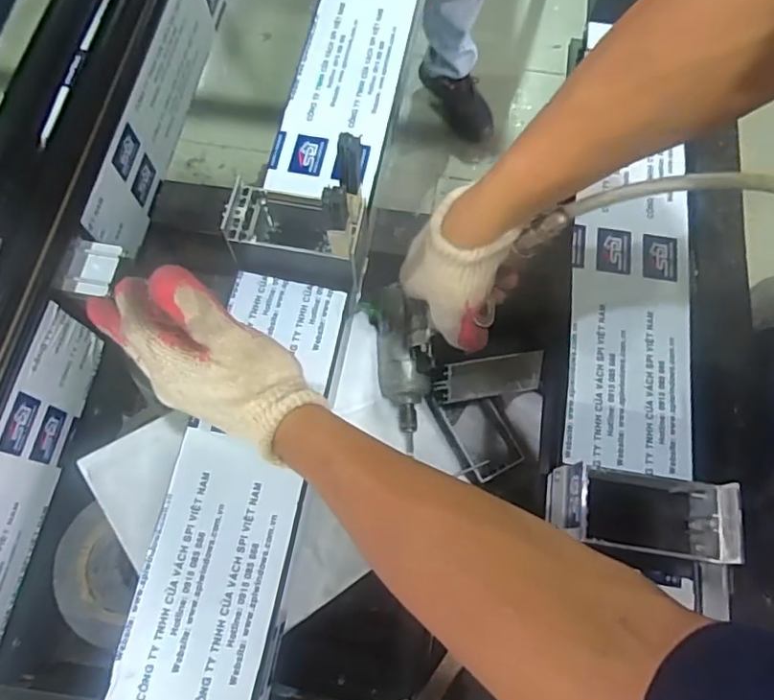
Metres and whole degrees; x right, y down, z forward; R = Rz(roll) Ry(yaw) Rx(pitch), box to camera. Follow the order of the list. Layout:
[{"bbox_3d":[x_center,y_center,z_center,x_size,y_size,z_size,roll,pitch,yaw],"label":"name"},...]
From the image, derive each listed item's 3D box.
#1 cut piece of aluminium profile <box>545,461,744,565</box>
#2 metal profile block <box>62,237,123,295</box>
[{"bbox_3d":[0.176,0.116,0.409,0.118,0.049,0.059,8,70,2],"label":"cut piece of aluminium profile"},{"bbox_3d":[-0.233,-0.065,0.455,0.037,0.008,0.044,6,70,1],"label":"metal profile block"}]

